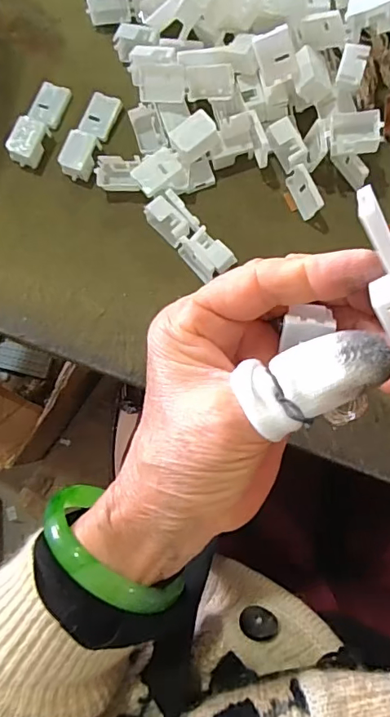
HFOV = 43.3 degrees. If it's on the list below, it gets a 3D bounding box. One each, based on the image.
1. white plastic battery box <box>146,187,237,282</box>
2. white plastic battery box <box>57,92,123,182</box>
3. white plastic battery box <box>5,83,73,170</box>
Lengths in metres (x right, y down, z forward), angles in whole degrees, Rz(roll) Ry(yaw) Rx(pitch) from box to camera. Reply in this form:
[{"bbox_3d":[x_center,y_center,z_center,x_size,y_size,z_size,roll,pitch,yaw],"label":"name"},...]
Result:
[{"bbox_3d":[-0.003,-0.069,0.282,0.022,0.019,0.058,-42,82,2],"label":"white plastic battery box"},{"bbox_3d":[-0.065,-0.137,0.300,0.020,0.011,0.054,23,88,8],"label":"white plastic battery box"},{"bbox_3d":[-0.098,-0.147,0.305,0.019,0.011,0.054,24,88,8],"label":"white plastic battery box"}]

